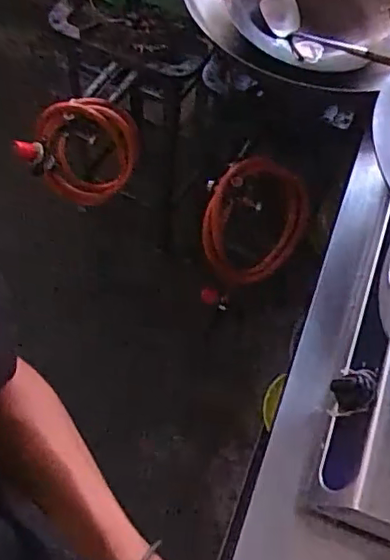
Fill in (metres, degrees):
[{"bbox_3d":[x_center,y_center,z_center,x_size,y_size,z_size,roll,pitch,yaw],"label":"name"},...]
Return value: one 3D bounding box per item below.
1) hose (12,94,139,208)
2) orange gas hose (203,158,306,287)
[{"bbox_3d":[-0.265,-0.291,1.352,0.263,0.266,0.121,5,60,-1],"label":"hose"},{"bbox_3d":[0.133,-0.126,1.288,0.260,0.298,0.042,-26,40,6],"label":"orange gas hose"}]

